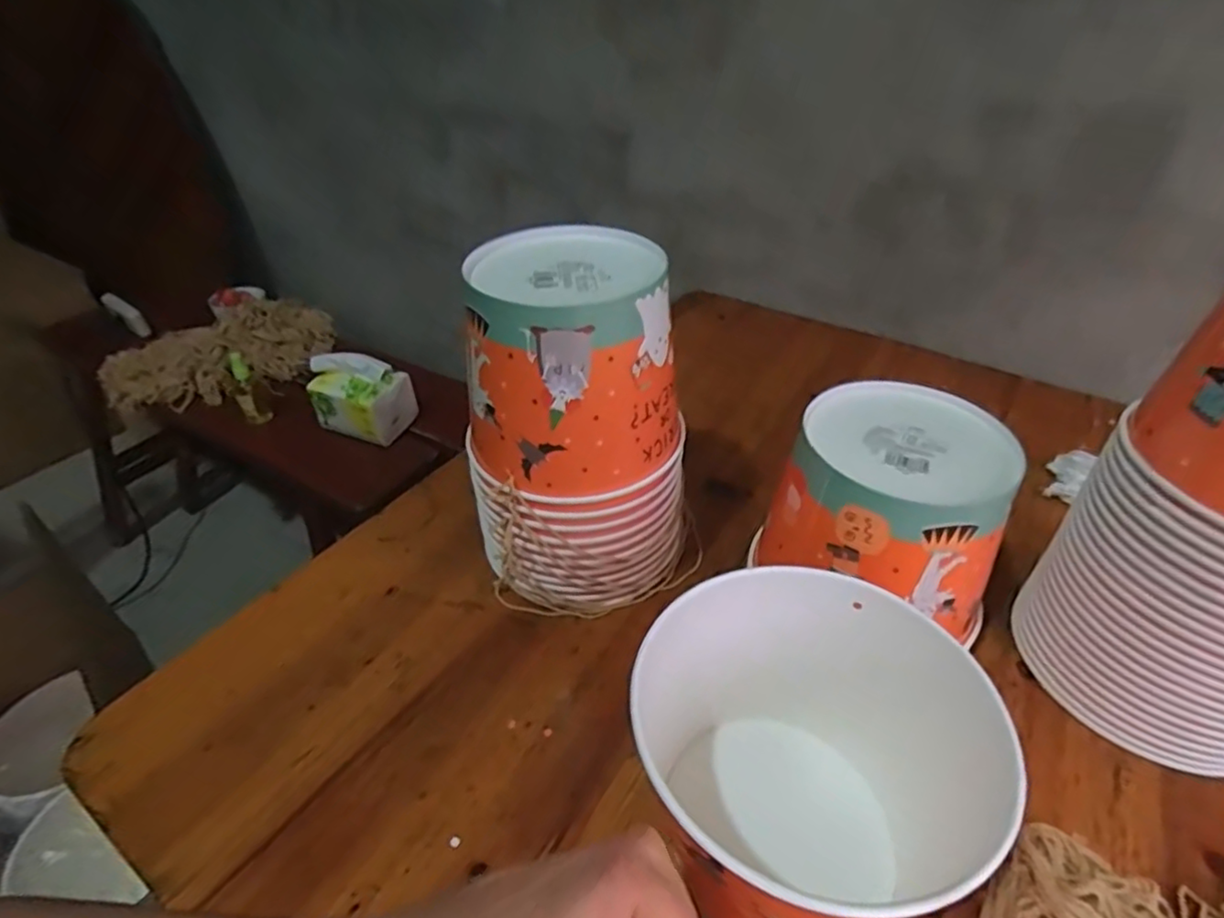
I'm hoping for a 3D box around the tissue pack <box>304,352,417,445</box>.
[{"bbox_3d":[-0.391,-0.098,1.011,0.138,0.122,0.090,14,40,17],"label":"tissue pack"}]

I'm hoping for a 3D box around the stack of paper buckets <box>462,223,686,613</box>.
[{"bbox_3d":[-0.022,-0.020,0.477,0.152,0.245,0.132,0,38,1],"label":"stack of paper buckets"}]

